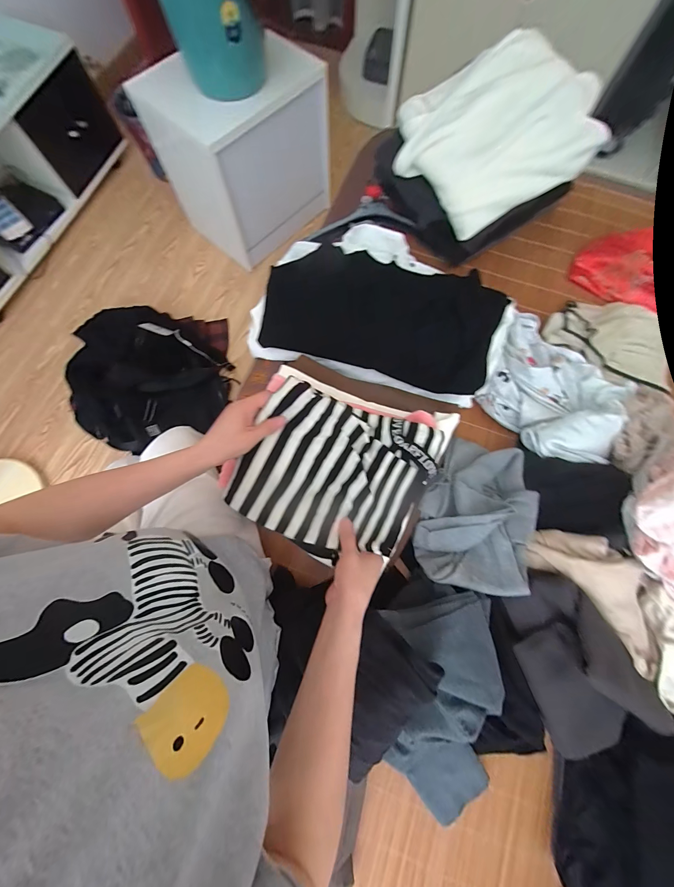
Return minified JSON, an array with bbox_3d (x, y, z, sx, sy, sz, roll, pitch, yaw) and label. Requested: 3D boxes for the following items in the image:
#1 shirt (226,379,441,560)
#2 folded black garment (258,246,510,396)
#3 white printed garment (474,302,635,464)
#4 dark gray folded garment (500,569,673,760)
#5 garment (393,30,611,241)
[{"bbox_3d":[-0.001,0.037,0.464,0.259,0.081,0.242,25,76,7],"label":"shirt"},{"bbox_3d":[0.086,-0.283,0.660,0.466,0.040,0.274,15,75,4],"label":"folded black garment"},{"bbox_3d":[0.412,-0.123,0.614,0.226,0.087,0.306,-32,77,-8],"label":"white printed garment"},{"bbox_3d":[0.346,0.318,0.457,0.147,0.090,0.214,-28,76,-7],"label":"dark gray folded garment"},{"bbox_3d":[0.316,-0.637,0.630,0.378,0.082,0.331,-32,87,12],"label":"garment"}]

